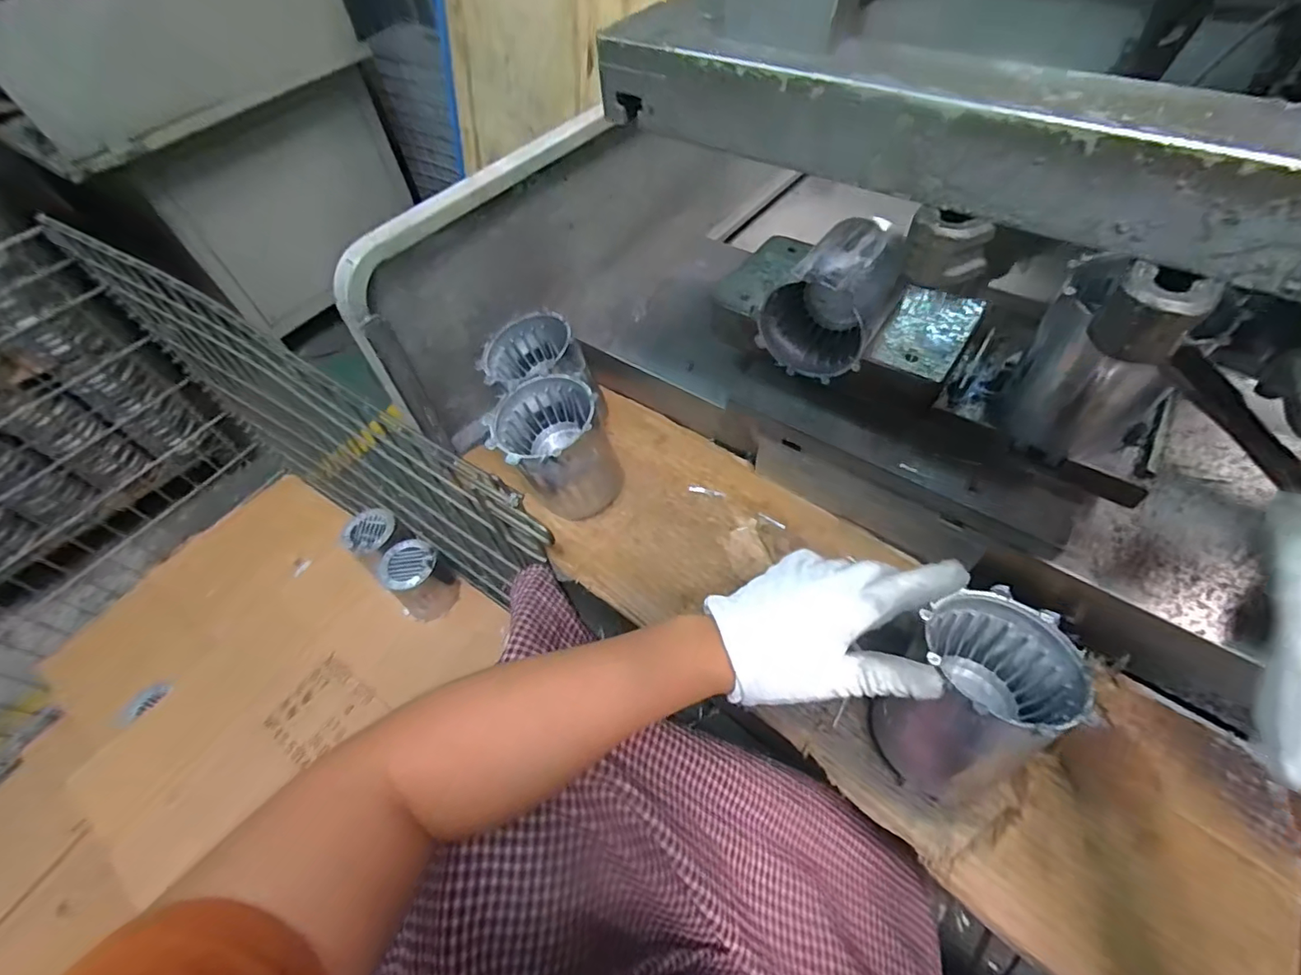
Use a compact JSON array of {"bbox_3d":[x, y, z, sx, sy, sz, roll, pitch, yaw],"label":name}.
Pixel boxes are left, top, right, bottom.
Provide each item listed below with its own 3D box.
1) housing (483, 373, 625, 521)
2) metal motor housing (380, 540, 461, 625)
[{"bbox_3d":[-0.087,-0.034,0.524,0.092,0.122,0.092,-3,55,4],"label":"housing"},{"bbox_3d":[-0.379,0.151,0.897,0.089,0.120,0.091,-3,55,4],"label":"metal motor housing"}]

